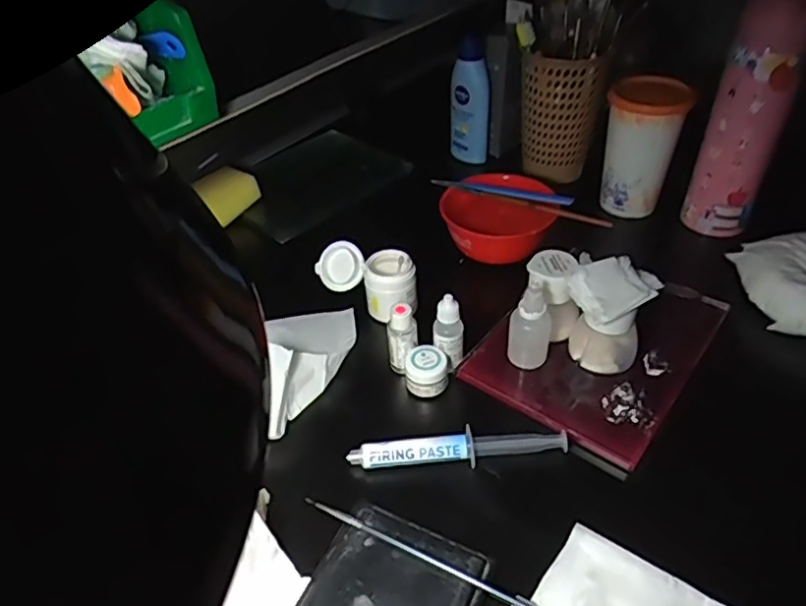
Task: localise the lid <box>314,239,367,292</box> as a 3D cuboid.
[{"bbox_3d":[-0.054,-0.031,0.538,0.043,0.043,0.004,50,19,18],"label":"lid"}]

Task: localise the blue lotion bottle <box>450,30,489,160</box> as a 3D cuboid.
[{"bbox_3d":[0.078,-0.234,0.706,0.040,0.140,0.036,-5,41,-3],"label":"blue lotion bottle"}]

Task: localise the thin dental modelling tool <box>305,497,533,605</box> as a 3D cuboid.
[{"bbox_3d":[0.026,0.154,0.357,0.194,0.009,0.008,17,45,21],"label":"thin dental modelling tool"}]

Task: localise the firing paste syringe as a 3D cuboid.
[{"bbox_3d":[0.038,0.101,0.426,0.148,0.016,0.021,-5,41,-3],"label":"firing paste syringe"}]

